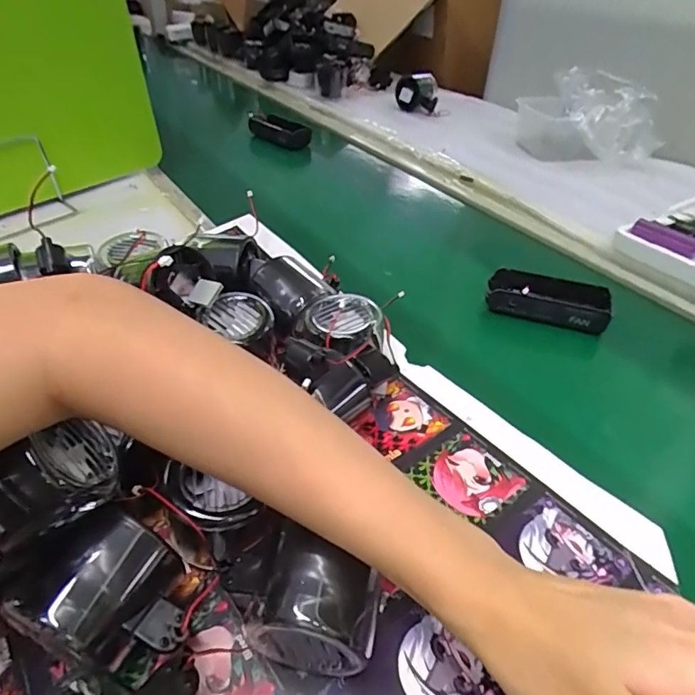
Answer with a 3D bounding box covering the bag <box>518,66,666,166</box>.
[{"bbox_3d":[0.350,-0.331,0.743,0.114,0.111,0.186,-23,47,-26],"label":"bag"}]

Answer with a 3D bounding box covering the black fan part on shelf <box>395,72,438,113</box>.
[{"bbox_3d":[0.123,-0.443,0.887,0.074,0.064,0.038,4,41,2],"label":"black fan part on shelf"}]

